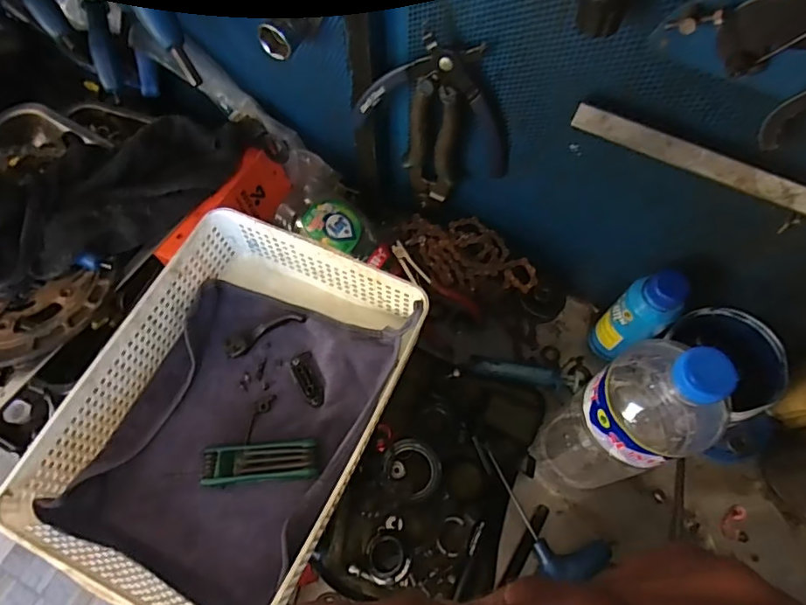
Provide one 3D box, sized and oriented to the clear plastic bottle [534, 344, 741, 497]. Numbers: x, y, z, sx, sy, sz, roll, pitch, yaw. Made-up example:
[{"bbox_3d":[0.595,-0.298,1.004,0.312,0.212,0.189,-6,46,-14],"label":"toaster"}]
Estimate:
[{"bbox_3d":[0.165,0.097,0.405,0.064,0.259,0.067,0,64,0],"label":"clear plastic bottle"}]

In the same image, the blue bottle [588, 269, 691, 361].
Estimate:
[{"bbox_3d":[0.222,0.015,0.498,0.038,0.130,0.046,-36,69,-16],"label":"blue bottle"}]

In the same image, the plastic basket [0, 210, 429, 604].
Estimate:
[{"bbox_3d":[-0.153,0.100,0.492,0.254,0.098,0.328,20,66,9],"label":"plastic basket"}]

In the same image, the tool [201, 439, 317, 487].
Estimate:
[{"bbox_3d":[-0.134,0.151,0.490,0.103,0.017,0.033,-5,64,-2],"label":"tool"}]

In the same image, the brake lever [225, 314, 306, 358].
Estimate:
[{"bbox_3d":[-0.145,0.032,0.548,0.087,0.012,0.021,-27,67,-13],"label":"brake lever"}]

